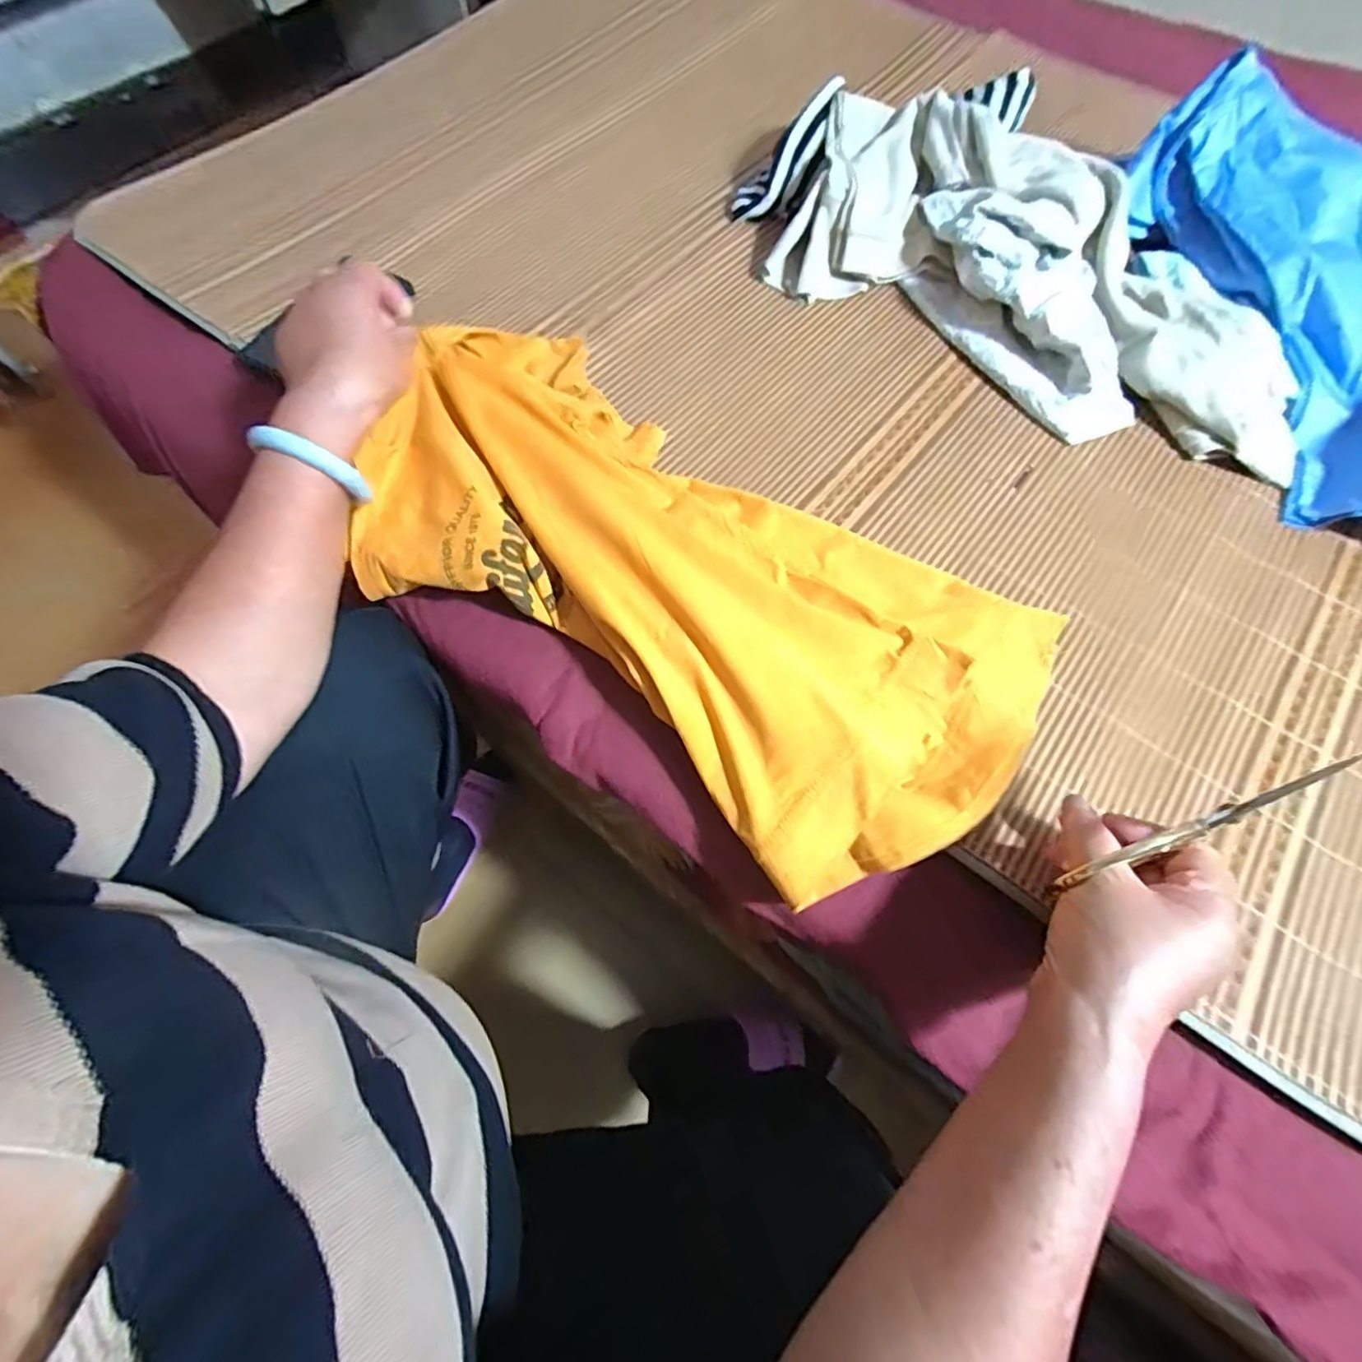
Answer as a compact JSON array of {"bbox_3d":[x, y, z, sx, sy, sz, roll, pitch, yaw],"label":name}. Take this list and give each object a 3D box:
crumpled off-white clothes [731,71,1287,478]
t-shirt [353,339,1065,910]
[{"bbox_3d":[0.322,-0.404,0.548,0.560,0.082,0.280,36,71,16],"label":"crumpled off-white clothes"},{"bbox_3d":[-0.002,-0.074,0.423,0.497,0.052,0.255,35,74,10],"label":"t-shirt"}]

